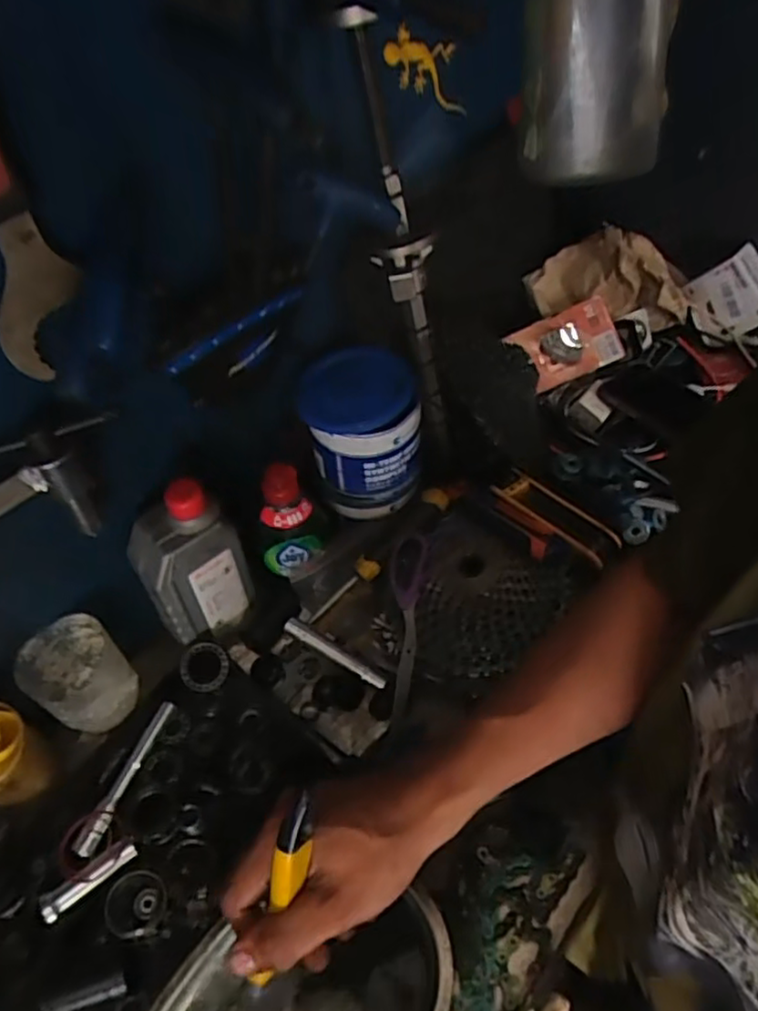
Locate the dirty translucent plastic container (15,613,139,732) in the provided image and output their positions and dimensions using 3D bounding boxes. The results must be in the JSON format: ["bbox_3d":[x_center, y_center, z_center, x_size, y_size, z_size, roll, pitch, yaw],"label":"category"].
[{"bbox_3d":[-0.249,0.144,0.556,0.061,0.086,0.070,31,59,28],"label":"dirty translucent plastic container"}]

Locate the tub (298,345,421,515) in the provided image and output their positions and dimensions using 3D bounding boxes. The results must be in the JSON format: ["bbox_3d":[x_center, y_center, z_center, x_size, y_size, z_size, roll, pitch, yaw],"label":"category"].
[{"bbox_3d":[-0.013,-0.063,0.616,0.100,0.125,0.093,-3,49,3],"label":"tub"}]

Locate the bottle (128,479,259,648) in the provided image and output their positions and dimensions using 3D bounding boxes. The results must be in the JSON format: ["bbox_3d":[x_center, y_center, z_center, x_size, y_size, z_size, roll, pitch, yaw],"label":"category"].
[{"bbox_3d":[-0.161,0.054,0.576,0.084,0.175,0.056,-32,53,-20],"label":"bottle"}]

